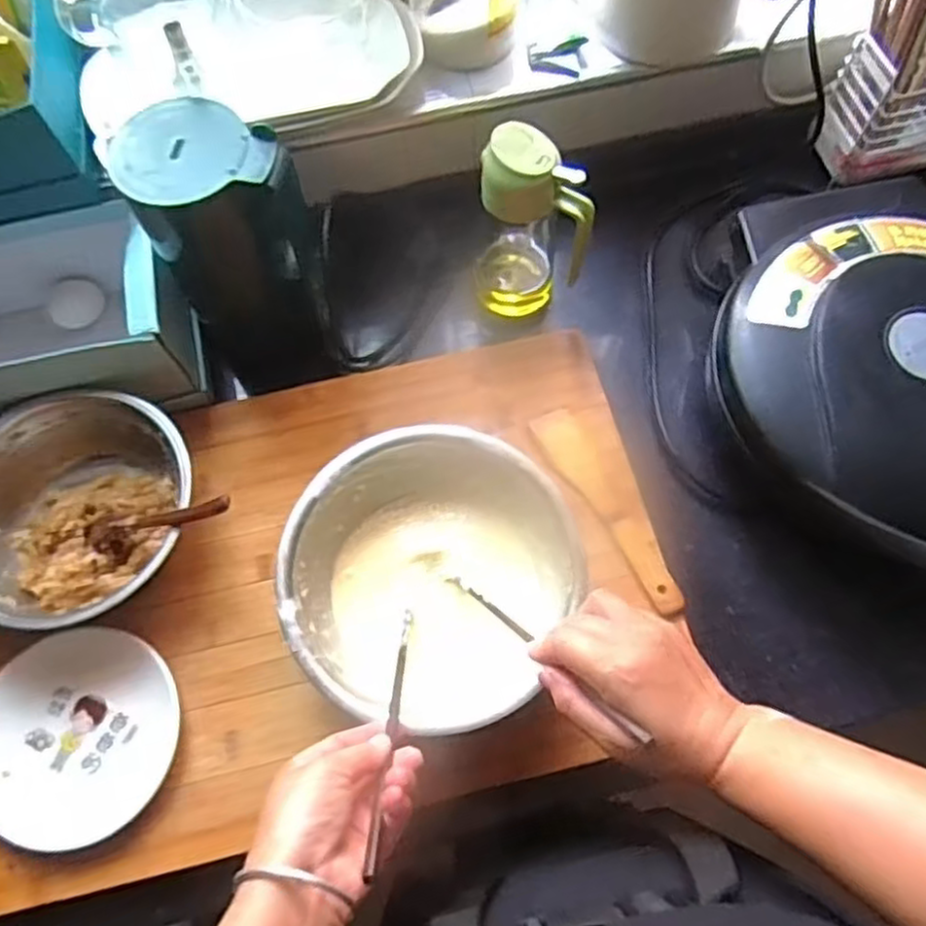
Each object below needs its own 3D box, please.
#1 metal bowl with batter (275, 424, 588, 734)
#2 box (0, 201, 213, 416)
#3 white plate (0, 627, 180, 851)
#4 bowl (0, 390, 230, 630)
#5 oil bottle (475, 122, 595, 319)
[{"bbox_3d":[-0.025,0.087,0.554,0.208,0.088,0.206,0,68,0],"label":"metal bowl with batter"},{"bbox_3d":[-0.387,-0.119,0.637,0.290,0.113,0.177,-15,68,-6],"label":"box"},{"bbox_3d":[-0.292,0.202,0.552,0.153,0.025,0.144,0,68,0],"label":"white plate"},{"bbox_3d":[-0.307,0.033,0.586,0.185,0.068,0.180,0,68,0],"label":"bowl"},{"bbox_3d":[0.062,-0.211,0.637,0.095,0.183,0.070,10,59,4],"label":"oil bottle"}]

